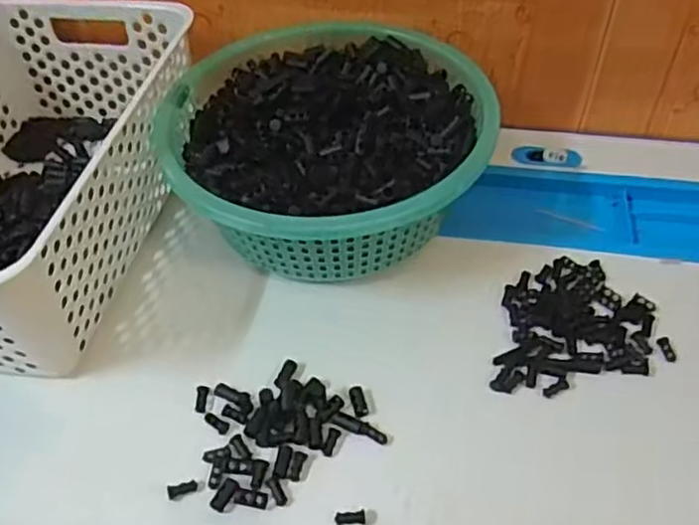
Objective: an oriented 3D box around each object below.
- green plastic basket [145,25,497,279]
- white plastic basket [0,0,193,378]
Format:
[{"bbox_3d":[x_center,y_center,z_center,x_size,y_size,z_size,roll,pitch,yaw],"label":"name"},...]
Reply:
[{"bbox_3d":[-0.017,-0.082,0.505,0.211,0.087,0.220,0,47,0],"label":"green plastic basket"},{"bbox_3d":[-0.241,-0.072,0.493,0.197,0.104,0.299,7,48,7],"label":"white plastic basket"}]

